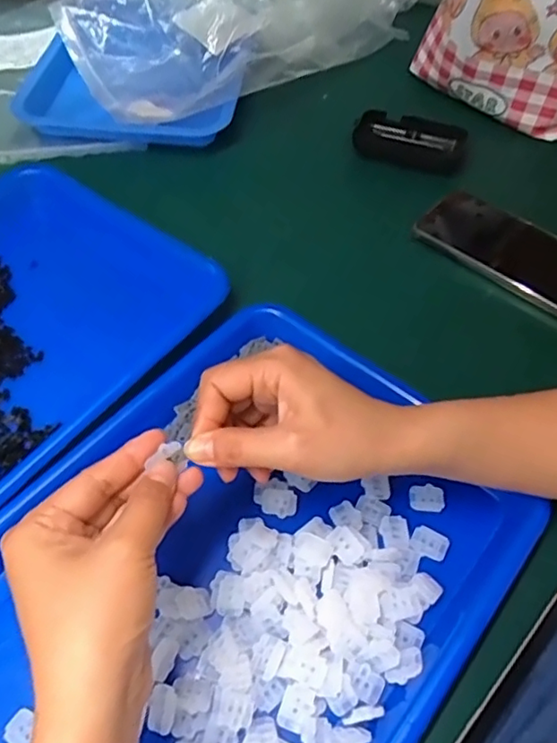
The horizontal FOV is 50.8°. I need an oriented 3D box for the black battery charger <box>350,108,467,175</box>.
[{"bbox_3d":[0.134,-0.237,0.599,0.107,0.029,0.047,20,56,9],"label":"black battery charger"}]

